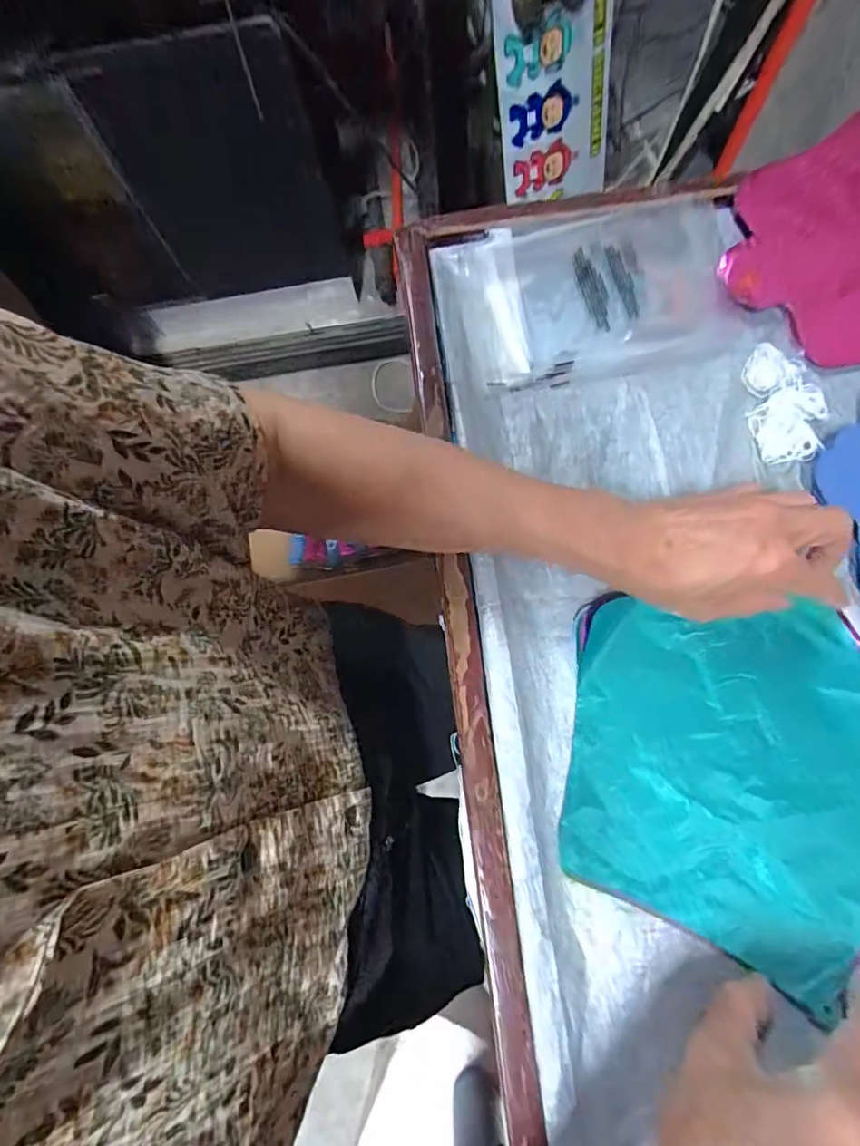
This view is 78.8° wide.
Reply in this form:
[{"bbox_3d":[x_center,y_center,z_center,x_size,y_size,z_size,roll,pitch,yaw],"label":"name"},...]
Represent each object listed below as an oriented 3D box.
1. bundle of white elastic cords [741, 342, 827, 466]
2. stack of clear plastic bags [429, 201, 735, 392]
[{"bbox_3d":[0.261,-0.125,0.383,0.053,0.010,0.089,-4,76,2],"label":"bundle of white elastic cords"},{"bbox_3d":[0.126,-0.221,0.417,0.236,0.017,0.141,-9,76,1],"label":"stack of clear plastic bags"}]

